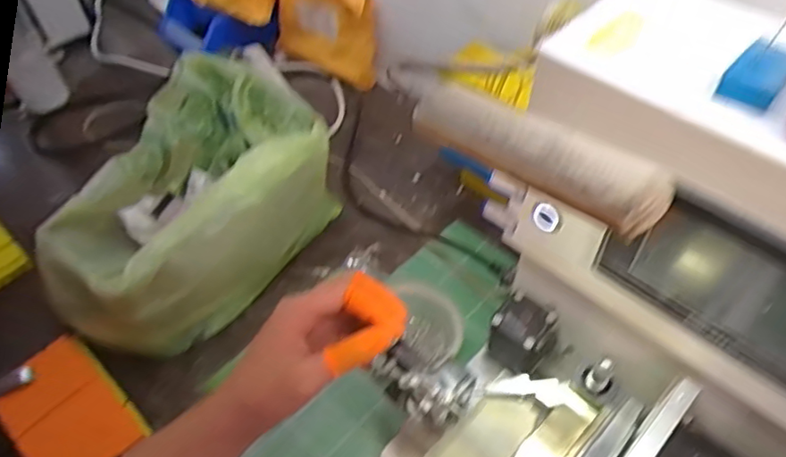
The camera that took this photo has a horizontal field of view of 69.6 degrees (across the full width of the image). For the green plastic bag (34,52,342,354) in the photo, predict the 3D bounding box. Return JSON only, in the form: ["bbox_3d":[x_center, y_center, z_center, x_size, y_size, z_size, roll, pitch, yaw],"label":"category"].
[{"bbox_3d":[-0.211,-0.031,0.601,0.210,0.124,0.319,27,56,21],"label":"green plastic bag"}]

